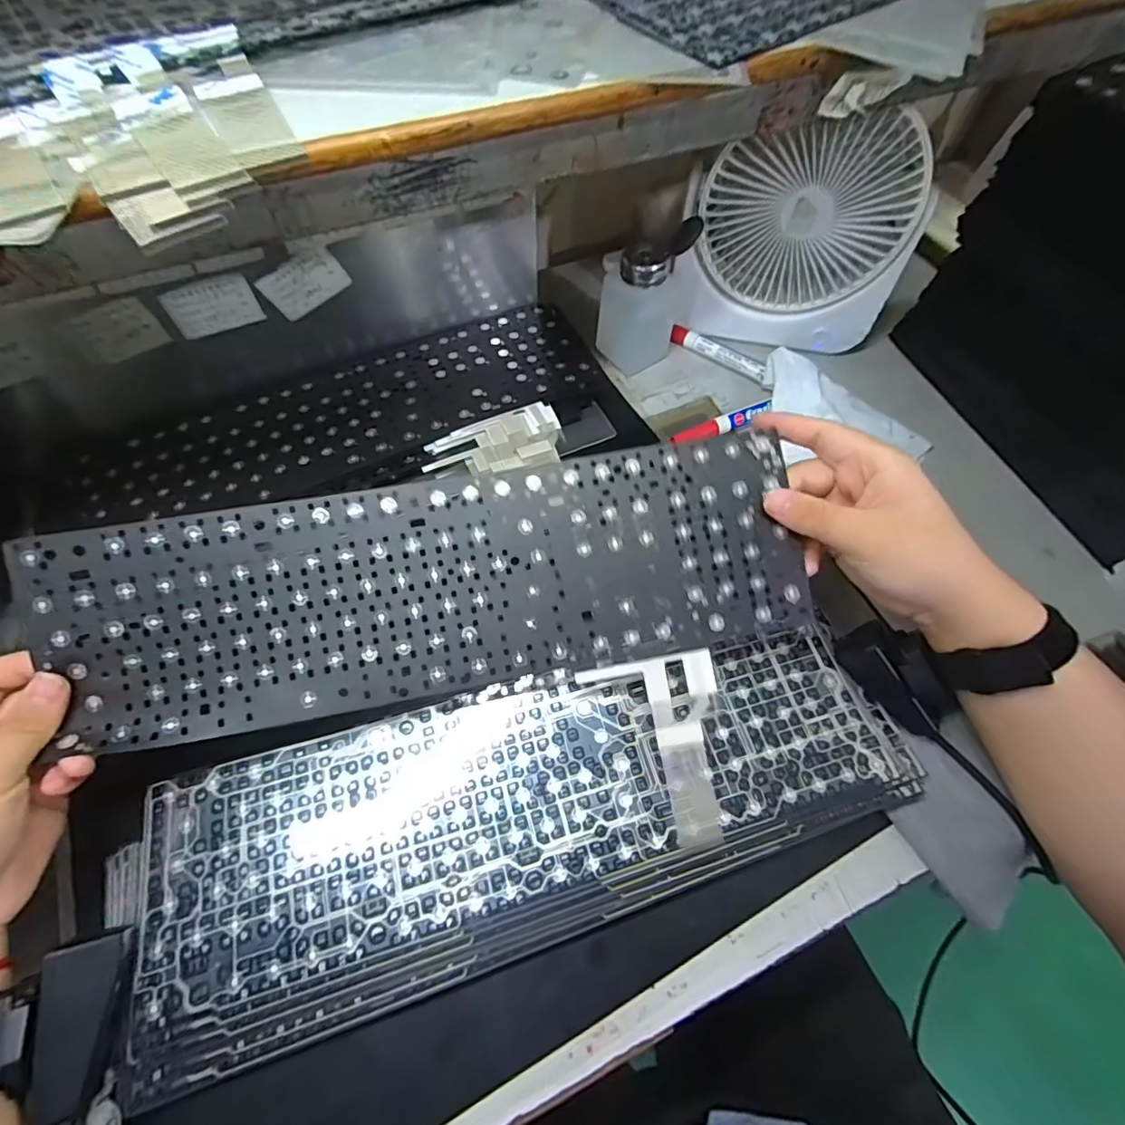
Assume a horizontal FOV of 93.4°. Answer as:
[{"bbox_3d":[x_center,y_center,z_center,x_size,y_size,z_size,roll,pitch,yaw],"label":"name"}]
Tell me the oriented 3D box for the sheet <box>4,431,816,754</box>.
[{"bbox_3d":[-0.069,0.012,0.305,0.412,0.011,0.118,-10,88,-5],"label":"sheet"}]

